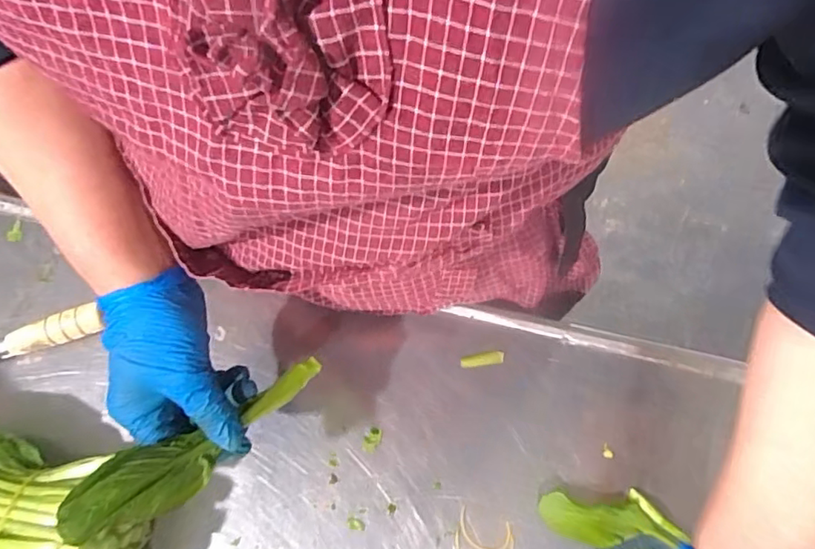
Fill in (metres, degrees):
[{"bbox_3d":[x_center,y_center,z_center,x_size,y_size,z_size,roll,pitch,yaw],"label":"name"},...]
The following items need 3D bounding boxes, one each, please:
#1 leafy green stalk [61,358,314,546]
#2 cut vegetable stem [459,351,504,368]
[{"bbox_3d":[-0.125,0.102,0.365,0.041,0.019,0.174,42,42,18],"label":"leafy green stalk"},{"bbox_3d":[0.062,0.071,0.485,0.034,0.009,0.010,-8,69,3],"label":"cut vegetable stem"}]

